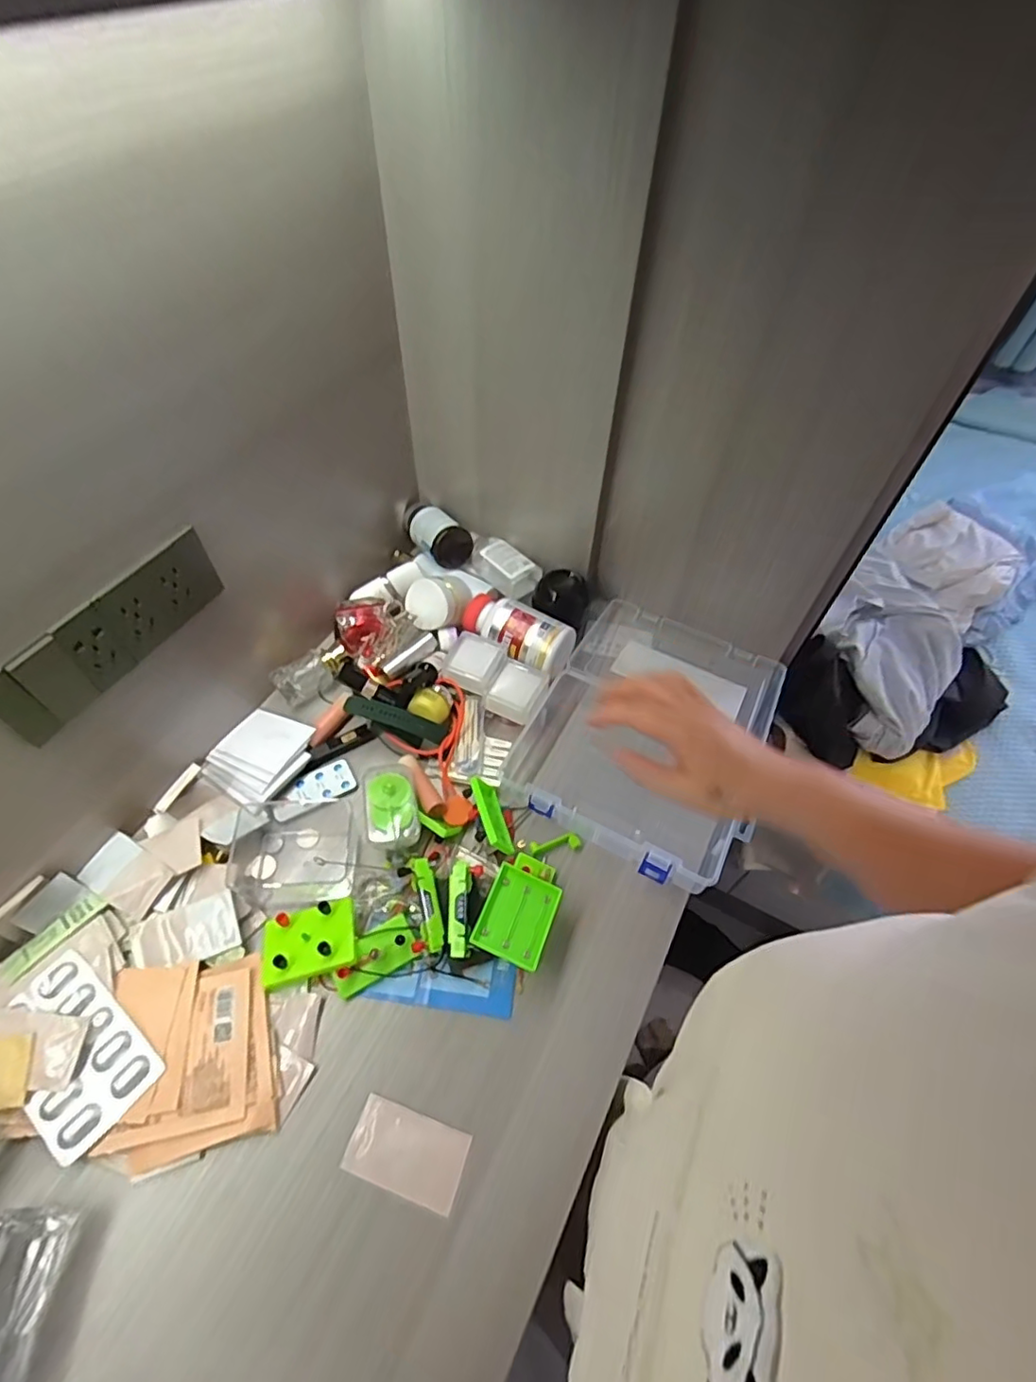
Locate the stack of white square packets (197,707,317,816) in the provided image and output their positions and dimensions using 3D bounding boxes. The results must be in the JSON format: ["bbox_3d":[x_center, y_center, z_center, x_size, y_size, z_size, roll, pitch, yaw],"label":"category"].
[{"bbox_3d":[-0.276,0.068,0.637,0.103,0.012,0.101,17,55,25],"label":"stack of white square packets"}]

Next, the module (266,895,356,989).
[{"bbox_3d":[-0.179,0.215,0.521,0.073,0.022,0.062,-13,56,-11],"label":"module"}]

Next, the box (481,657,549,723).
[{"bbox_3d":[-0.001,0.002,0.669,0.056,0.032,0.061,23,57,14],"label":"box"}]

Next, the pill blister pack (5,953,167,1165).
[{"bbox_3d":[-0.352,0.280,0.470,0.134,0.011,0.084,34,60,20],"label":"pill blister pack"}]

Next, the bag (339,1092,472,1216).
[{"bbox_3d":[-0.084,0.349,0.456,0.086,0.004,0.050,16,58,10],"label":"bag"}]

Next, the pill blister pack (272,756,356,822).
[{"bbox_3d":[-0.211,0.102,0.621,0.083,0.007,0.040,-28,60,-20],"label":"pill blister pack"}]

